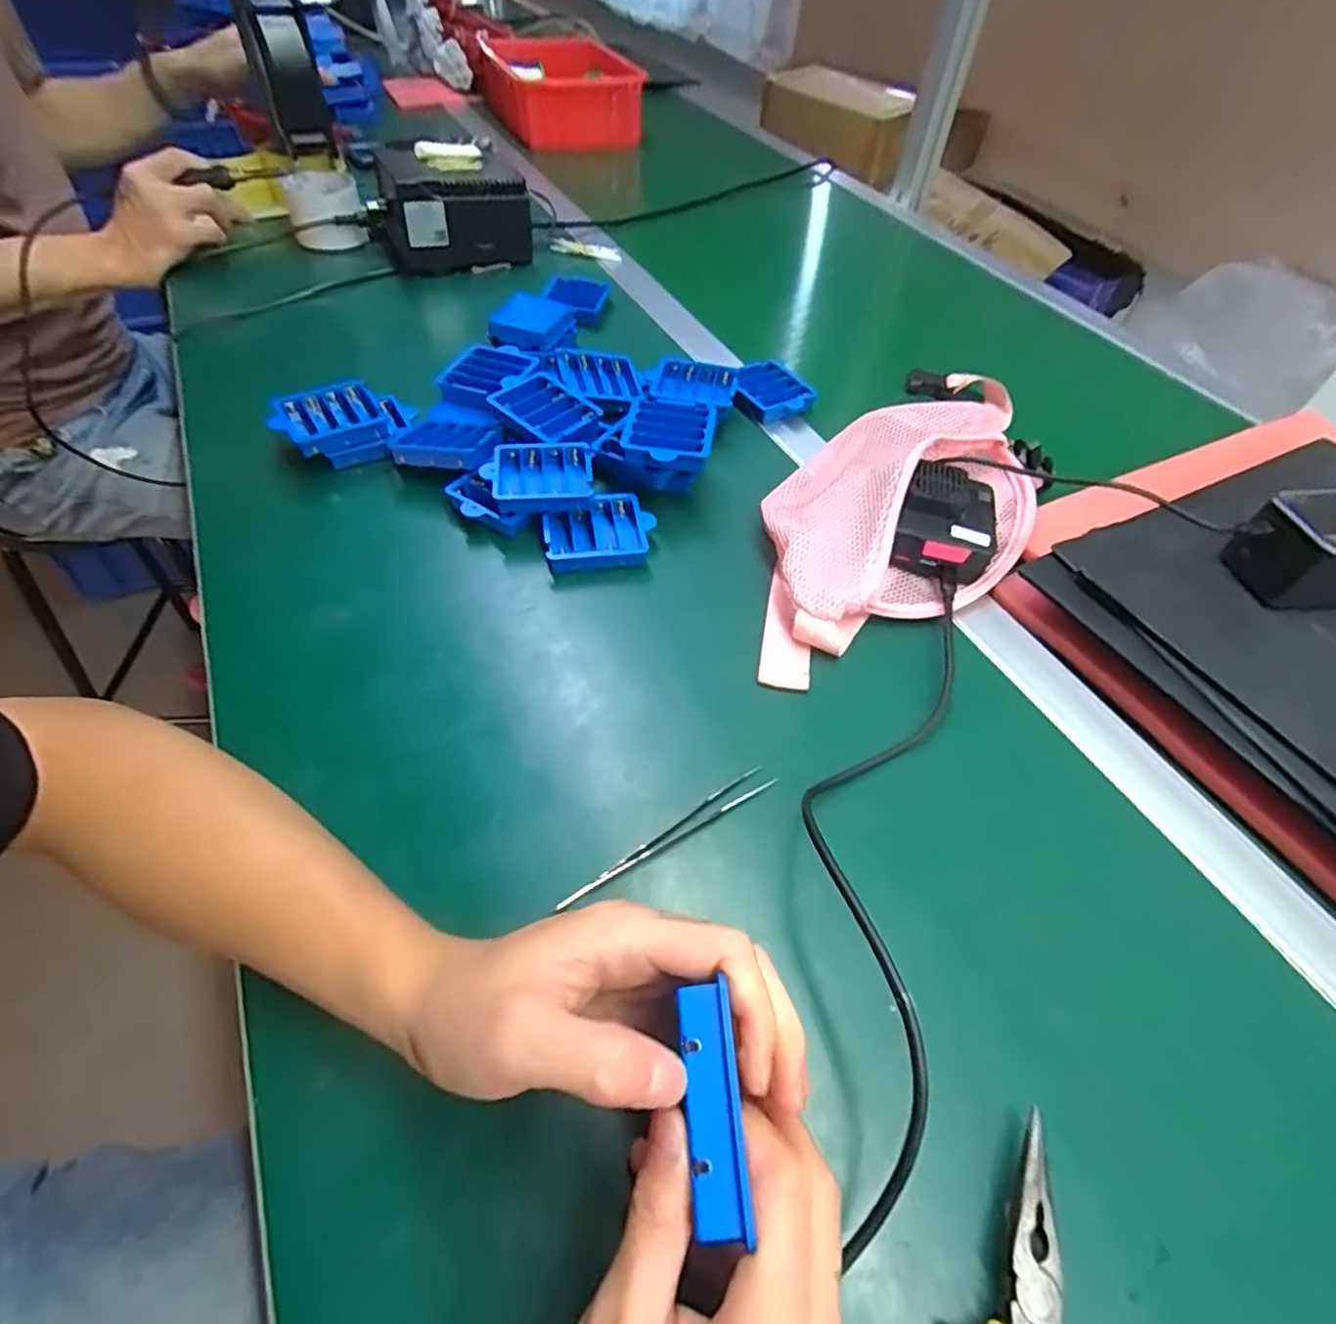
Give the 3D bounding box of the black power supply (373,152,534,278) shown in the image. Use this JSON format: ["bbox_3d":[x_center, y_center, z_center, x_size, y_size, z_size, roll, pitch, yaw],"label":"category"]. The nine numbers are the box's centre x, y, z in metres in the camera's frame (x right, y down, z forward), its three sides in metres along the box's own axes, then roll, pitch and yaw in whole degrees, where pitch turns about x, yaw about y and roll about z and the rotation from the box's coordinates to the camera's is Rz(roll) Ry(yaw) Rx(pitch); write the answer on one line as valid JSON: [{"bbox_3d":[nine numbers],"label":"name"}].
[{"bbox_3d":[-0.240,-0.489,0.747,0.157,0.104,0.088,-19,55,-19],"label":"black power supply"}]

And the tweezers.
[{"bbox_3d":[0.001,0.087,0.343,0.129,0.004,0.012,-26,57,-23],"label":"tweezers"}]

